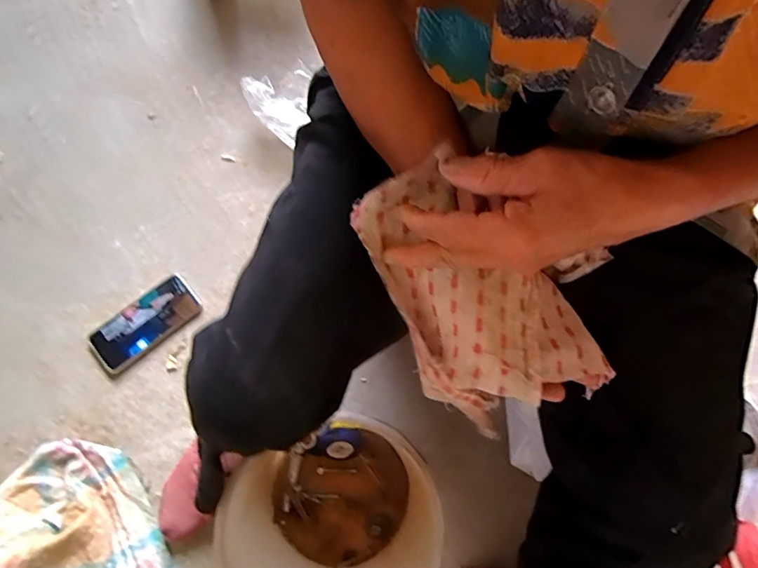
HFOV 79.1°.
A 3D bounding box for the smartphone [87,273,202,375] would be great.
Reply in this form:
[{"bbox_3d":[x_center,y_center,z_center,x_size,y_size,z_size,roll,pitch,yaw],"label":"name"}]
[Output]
[{"bbox_3d":[-0.356,0.058,0.698,0.163,0.007,0.079,-40,80,-9],"label":"smartphone"}]

